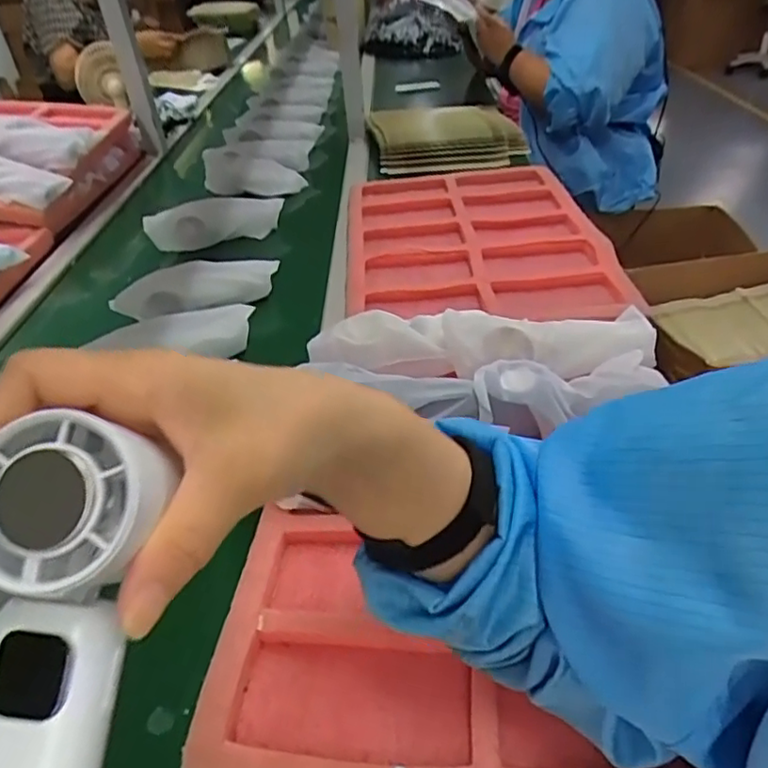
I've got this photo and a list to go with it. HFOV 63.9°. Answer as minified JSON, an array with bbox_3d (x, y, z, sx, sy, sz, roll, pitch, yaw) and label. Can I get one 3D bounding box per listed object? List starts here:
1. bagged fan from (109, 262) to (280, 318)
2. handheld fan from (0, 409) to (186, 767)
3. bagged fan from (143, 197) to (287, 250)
[{"bbox_3d":[-0.228,-0.118,0.765,0.203,0.054,0.062,-22,45,-17],"label":"bagged fan"},{"bbox_3d":[-0.103,0.087,0.185,0.046,0.032,0.150,5,82,11],"label":"handheld fan"},{"bbox_3d":[-0.255,-0.246,0.944,0.205,0.072,0.040,-8,20,-23],"label":"bagged fan"}]

